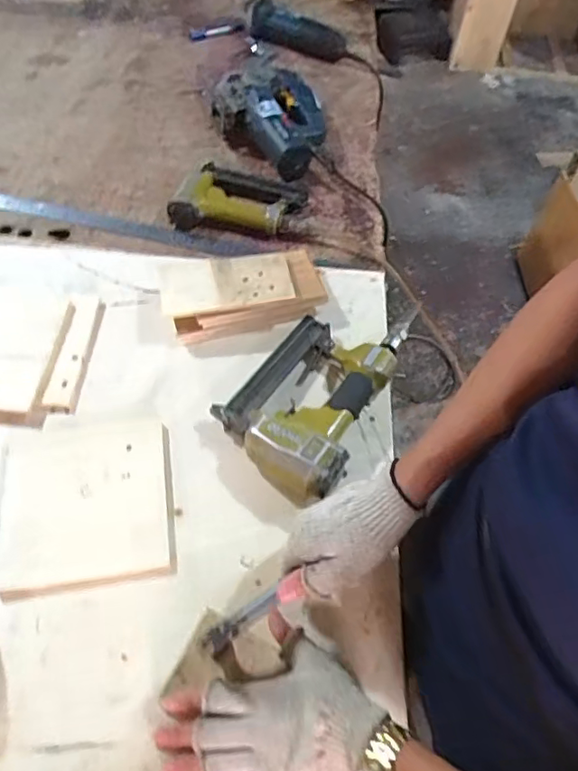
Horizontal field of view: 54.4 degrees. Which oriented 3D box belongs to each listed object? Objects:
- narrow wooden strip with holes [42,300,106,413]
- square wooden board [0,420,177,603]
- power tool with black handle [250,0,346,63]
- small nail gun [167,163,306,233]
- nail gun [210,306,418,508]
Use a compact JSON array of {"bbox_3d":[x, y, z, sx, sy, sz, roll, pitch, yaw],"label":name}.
[{"bbox_3d":[-0.271,-0.042,0.711,0.040,0.010,0.167,4,57,-1],"label":"narrow wooden strip with holes"},{"bbox_3d":[-0.219,0.125,0.609,0.178,0.015,0.181,-7,58,-8],"label":"square wooden board"},{"bbox_3d":[0.019,-0.730,1.168,0.201,0.059,0.087,13,57,-12],"label":"power tool with black handle"},{"bbox_3d":[-0.079,-0.293,0.888,0.190,0.045,0.125,11,57,4],"label":"small nail gun"},{"bbox_3d":[0.026,-0.007,0.673,0.165,0.060,0.276,23,59,11],"label":"nail gun"}]

